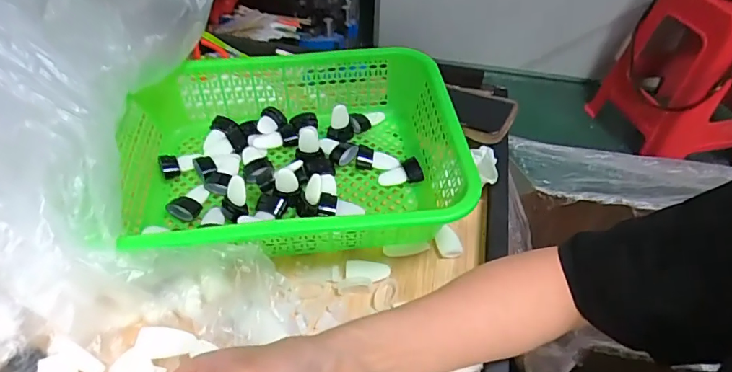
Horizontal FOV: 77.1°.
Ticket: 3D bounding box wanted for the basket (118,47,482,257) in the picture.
[{"bbox_3d":[-0.081,-0.030,0.491,0.340,0.092,0.259,-4,46,-6],"label":"basket"}]

